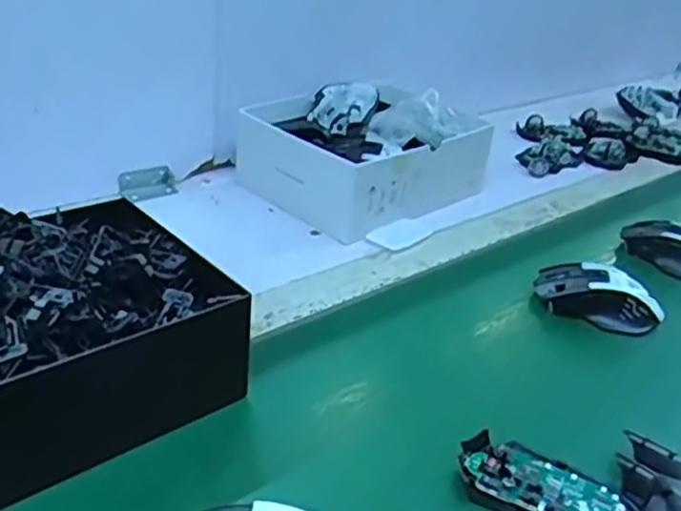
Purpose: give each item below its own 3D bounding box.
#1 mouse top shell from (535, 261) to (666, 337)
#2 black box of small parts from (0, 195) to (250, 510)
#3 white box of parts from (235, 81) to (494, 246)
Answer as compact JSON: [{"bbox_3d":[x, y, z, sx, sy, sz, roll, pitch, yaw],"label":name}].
[{"bbox_3d":[0.238,0.037,0.671,0.111,0.045,0.056,17,31,16],"label":"mouse top shell"},{"bbox_3d":[-0.205,0.049,0.485,0.224,0.105,0.178,-19,39,-38],"label":"black box of small parts"},{"bbox_3d":[0.035,-0.122,0.865,0.217,0.091,0.250,34,38,32],"label":"white box of parts"}]

